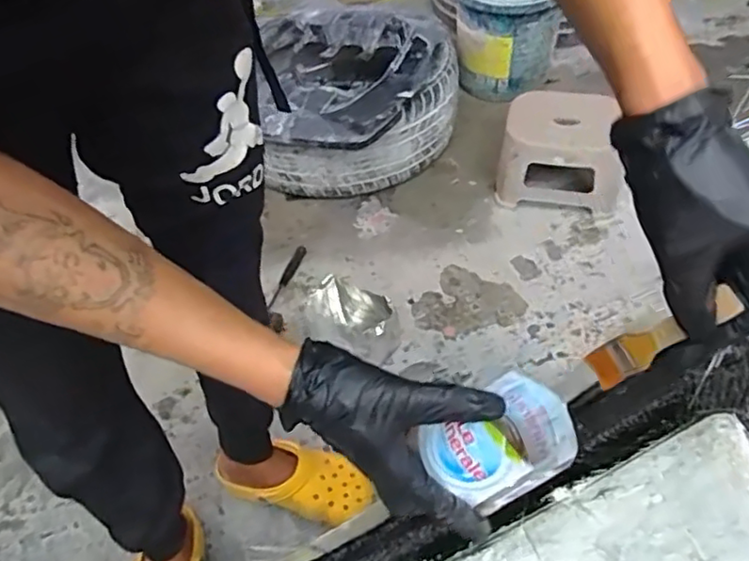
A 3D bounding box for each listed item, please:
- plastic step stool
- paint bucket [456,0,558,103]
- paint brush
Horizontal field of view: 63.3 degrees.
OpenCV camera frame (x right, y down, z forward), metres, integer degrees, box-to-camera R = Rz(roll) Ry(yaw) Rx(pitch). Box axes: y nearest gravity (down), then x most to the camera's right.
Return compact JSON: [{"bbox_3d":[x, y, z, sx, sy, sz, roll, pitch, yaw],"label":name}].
[{"bbox_3d":[0.419,-0.268,1.359,0.268,0.196,0.167,7,48,12],"label":"plastic step stool"},{"bbox_3d":[0.357,-0.700,1.657,0.269,0.282,0.315,5,48,11],"label":"paint bucket"},{"bbox_3d":[0.181,0.040,0.395,0.024,0.133,0.016,42,60,6],"label":"paint brush"}]

